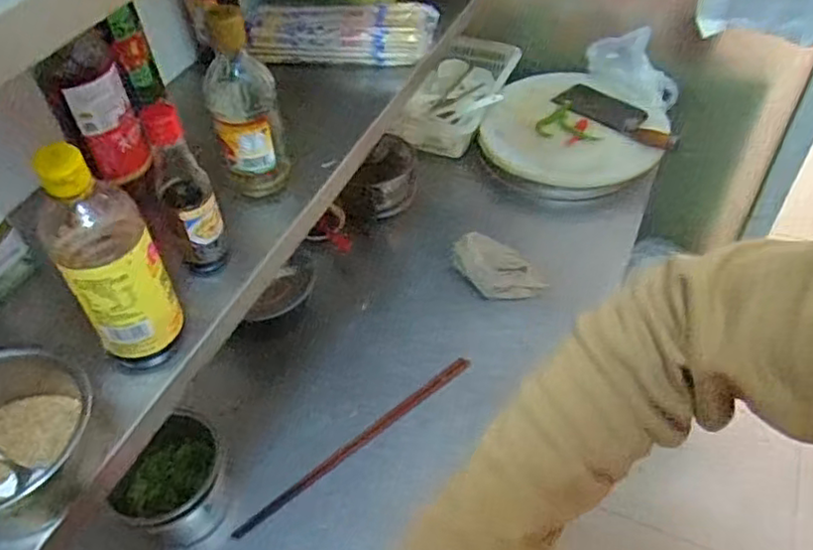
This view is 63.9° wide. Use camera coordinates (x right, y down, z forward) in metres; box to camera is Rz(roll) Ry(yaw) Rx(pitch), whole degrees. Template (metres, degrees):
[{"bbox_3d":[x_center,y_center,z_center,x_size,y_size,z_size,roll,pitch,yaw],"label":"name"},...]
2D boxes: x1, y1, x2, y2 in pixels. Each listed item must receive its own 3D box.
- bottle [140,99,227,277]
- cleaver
[{"bbox_3d":[-0.196,-0.063,0.593,0.045,0.146,0.040,-17,48,-11],"label":"bottle"},{"bbox_3d":[0.450,-0.331,1.366,0.278,0.036,0.120,32,57,29],"label":"cleaver"}]

